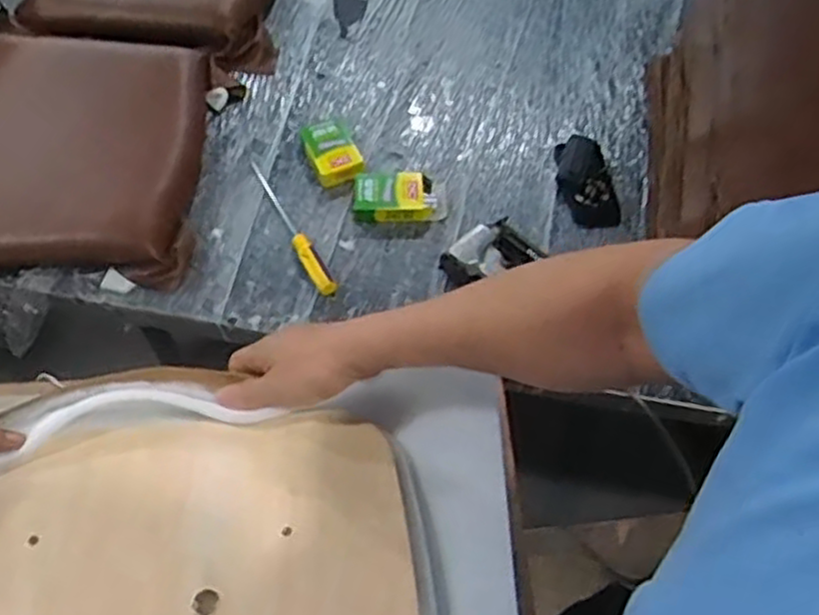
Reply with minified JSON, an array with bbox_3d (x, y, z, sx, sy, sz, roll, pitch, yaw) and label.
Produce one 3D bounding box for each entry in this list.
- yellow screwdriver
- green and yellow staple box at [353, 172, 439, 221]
[{"bbox_3d":[-0.184,-0.125,1.177,0.027,0.027,0.270,-26,61,-14],"label":"yellow screwdriver"},{"bbox_3d":[-0.022,-0.182,1.206,0.133,0.033,0.092,2,60,-2],"label":"green and yellow staple box"}]

